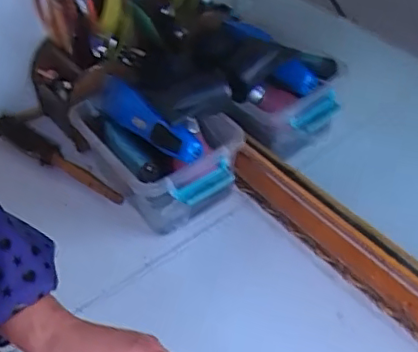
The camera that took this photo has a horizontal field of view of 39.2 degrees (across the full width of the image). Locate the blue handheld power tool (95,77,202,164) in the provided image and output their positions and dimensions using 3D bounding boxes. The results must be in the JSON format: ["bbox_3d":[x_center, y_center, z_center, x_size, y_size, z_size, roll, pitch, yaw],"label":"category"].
[{"bbox_3d":[-0.075,-0.067,0.677,0.042,0.035,0.177,-35,51,-26],"label":"blue handheld power tool"}]

